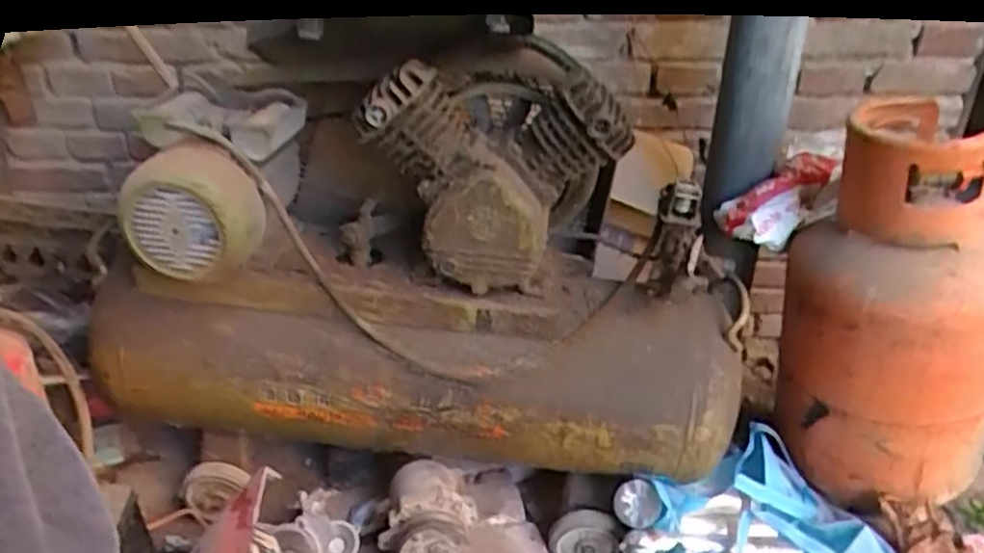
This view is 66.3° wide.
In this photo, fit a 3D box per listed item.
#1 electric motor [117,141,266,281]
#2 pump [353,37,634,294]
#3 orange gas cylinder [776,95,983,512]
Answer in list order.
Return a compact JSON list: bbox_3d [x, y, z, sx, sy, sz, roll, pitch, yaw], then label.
[{"bbox_3d":[-0.369,-0.078,0.924,0.161,0.143,0.100,-1,29,-2],"label":"electric motor"},{"bbox_3d":[0.021,-0.149,0.985,0.282,0.292,0.251,6,30,10],"label":"pump"},{"bbox_3d":[0.629,0.045,1.185,0.312,0.549,0.310,8,30,14],"label":"orange gas cylinder"}]

